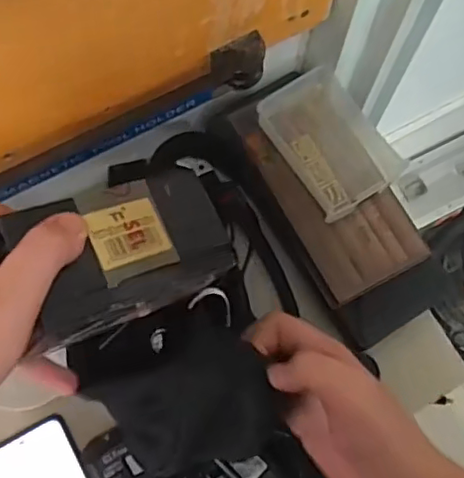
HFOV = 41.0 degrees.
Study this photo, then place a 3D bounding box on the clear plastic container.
[{"bbox_3d":[0.089,-0.089,0.562,0.084,0.034,0.123,-34,78,-10],"label":"clear plastic container"}]

